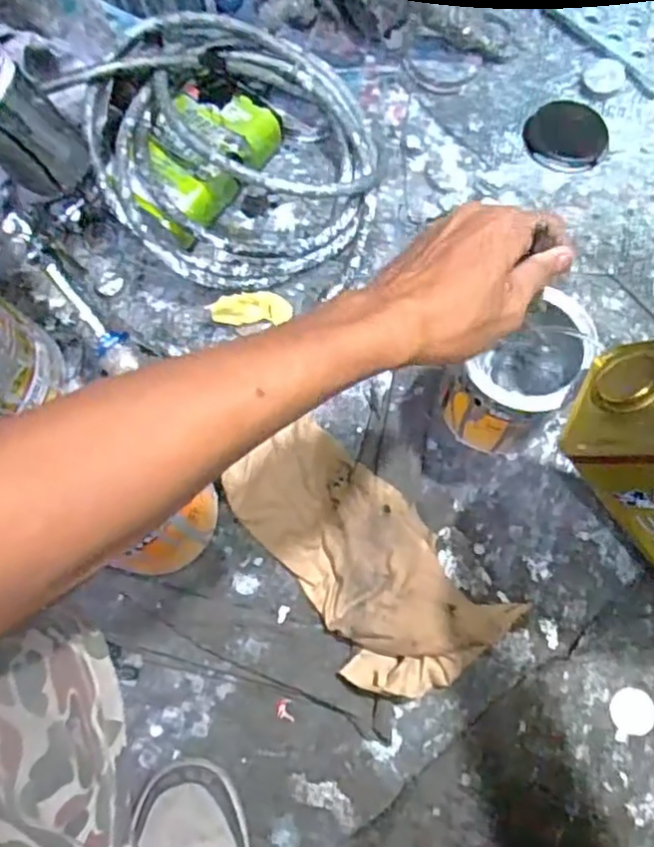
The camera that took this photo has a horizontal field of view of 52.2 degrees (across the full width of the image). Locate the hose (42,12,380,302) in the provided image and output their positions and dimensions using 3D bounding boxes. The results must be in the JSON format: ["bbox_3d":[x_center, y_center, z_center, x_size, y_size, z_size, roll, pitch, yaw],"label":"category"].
[{"bbox_3d":[-0.079,-0.270,0.672,0.273,0.131,0.275,-1,72,2],"label":"hose"}]

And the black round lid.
[{"bbox_3d":[0.269,-0.322,0.747,0.089,0.009,0.094,-1,72,2],"label":"black round lid"}]

